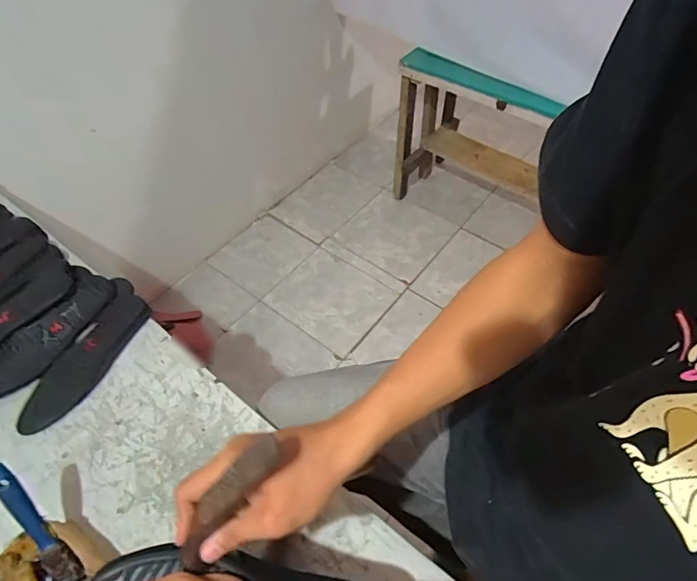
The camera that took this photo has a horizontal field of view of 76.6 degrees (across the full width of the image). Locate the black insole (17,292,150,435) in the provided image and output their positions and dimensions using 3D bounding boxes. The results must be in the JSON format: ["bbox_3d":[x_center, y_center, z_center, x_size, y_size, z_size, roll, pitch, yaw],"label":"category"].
[{"bbox_3d":[-0.392,0.101,0.662,0.069,0.015,0.236,19,56,14],"label":"black insole"}]

